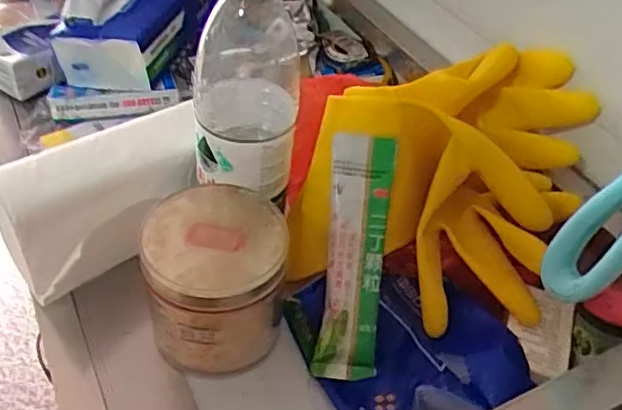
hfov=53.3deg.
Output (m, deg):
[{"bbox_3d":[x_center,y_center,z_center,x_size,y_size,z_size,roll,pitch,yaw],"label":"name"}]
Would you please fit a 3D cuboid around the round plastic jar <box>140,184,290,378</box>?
[{"bbox_3d":[-0.055,0.048,0.385,0.076,0.091,0.083,2,44,-2],"label":"round plastic jar"}]

